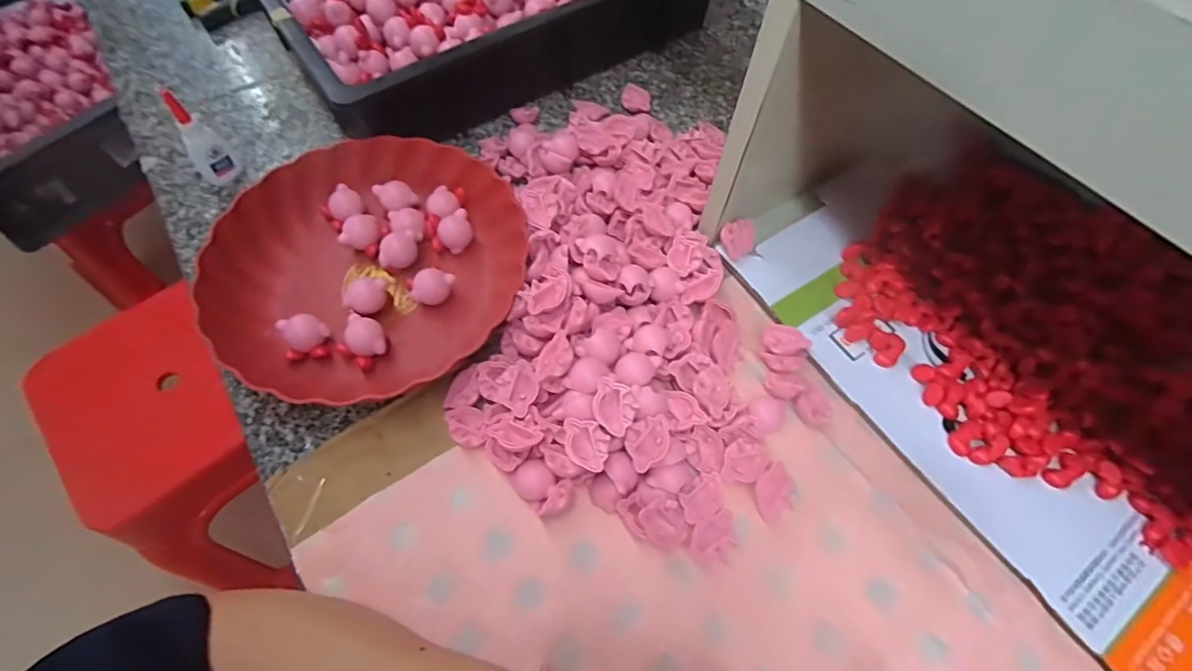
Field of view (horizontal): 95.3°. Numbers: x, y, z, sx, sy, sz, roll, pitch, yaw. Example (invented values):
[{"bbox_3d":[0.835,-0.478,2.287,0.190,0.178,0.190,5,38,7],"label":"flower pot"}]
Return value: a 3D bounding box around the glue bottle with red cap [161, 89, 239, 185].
[{"bbox_3d":[-0.357,-0.176,0.485,0.034,0.086,0.032,-41,67,-19],"label":"glue bottle with red cap"}]

